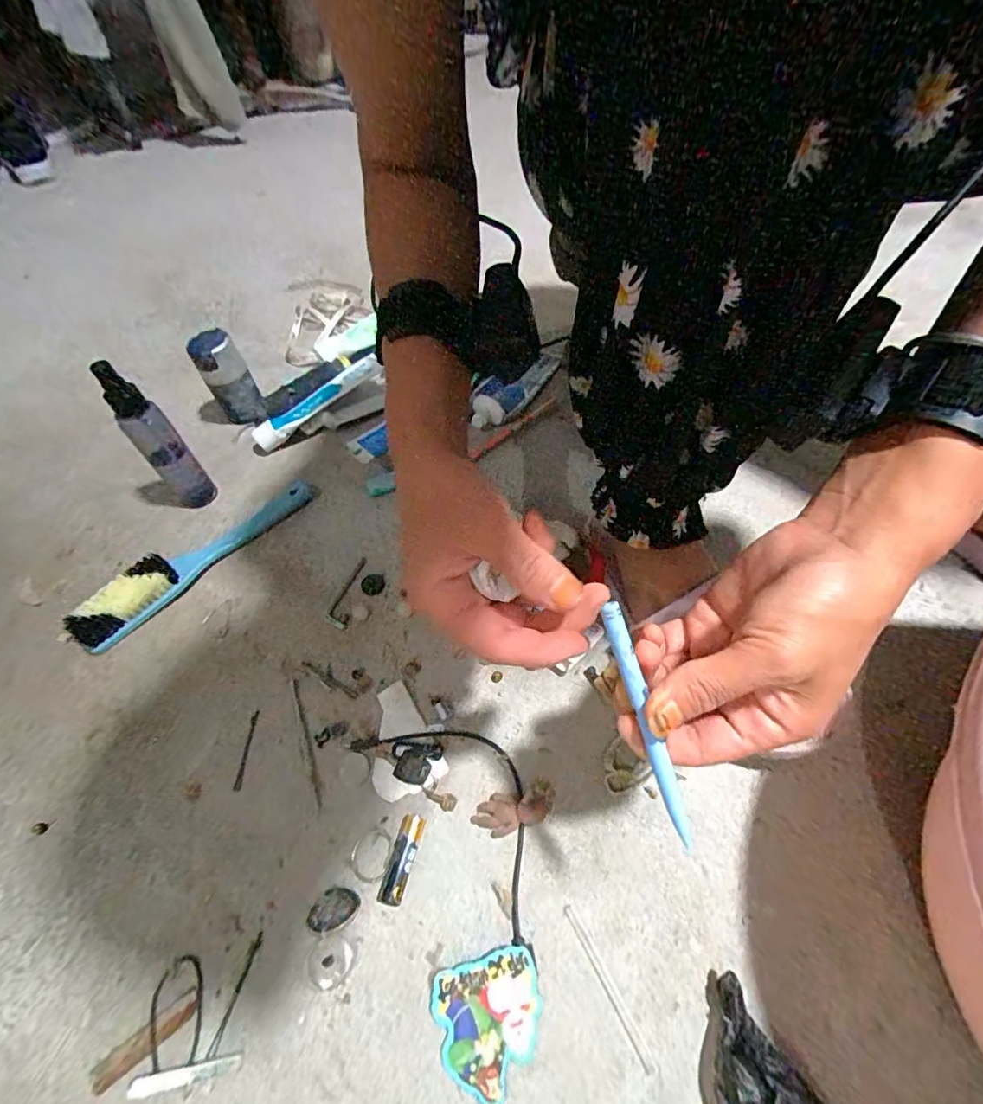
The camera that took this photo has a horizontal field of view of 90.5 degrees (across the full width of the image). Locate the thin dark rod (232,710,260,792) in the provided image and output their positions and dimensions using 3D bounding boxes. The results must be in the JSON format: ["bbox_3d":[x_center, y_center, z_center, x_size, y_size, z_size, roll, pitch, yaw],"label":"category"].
[{"bbox_3d":[-0.183,0.147,0.363,0.006,0.004,0.057,-3,55,2],"label":"thin dark rod"}]

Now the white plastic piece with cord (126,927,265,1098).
[{"bbox_3d":[-0.169,0.264,0.279,0.057,0.006,0.062,-7,55,-1],"label":"white plastic piece with cord"}]

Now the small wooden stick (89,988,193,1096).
[{"bbox_3d":[-0.195,0.275,0.273,0.056,0.004,0.014,-34,60,-18],"label":"small wooden stick"}]

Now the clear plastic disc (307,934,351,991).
[{"bbox_3d":[-0.097,0.243,0.288,0.026,0.009,0.024,-2,55,3],"label":"clear plastic disc"}]

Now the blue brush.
[{"bbox_3d":[-0.274,0.001,0.457,0.044,0.032,0.239,37,65,25],"label":"blue brush"}]

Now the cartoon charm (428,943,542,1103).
[{"bbox_3d":[0.000,0.258,0.269,0.060,0.011,0.057,-2,55,3],"label":"cartoon charm"}]

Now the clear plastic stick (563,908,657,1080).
[{"bbox_3d":[0.066,0.245,0.277,0.006,0.004,0.080,-25,57,-13],"label":"clear plastic stick"}]

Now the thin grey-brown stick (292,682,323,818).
[{"bbox_3d":[-0.139,0.140,0.365,0.005,0.004,0.102,-21,56,-10],"label":"thin grey-brown stick"}]

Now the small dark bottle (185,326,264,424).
[{"bbox_3d":[-0.294,-0.192,0.546,0.047,0.100,0.034,-27,58,-14],"label":"small dark bottle"}]

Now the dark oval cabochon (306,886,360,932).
[{"bbox_3d":[-0.097,0.220,0.300,0.023,0.015,0.024,19,59,16],"label":"dark oval cabochon"}]

